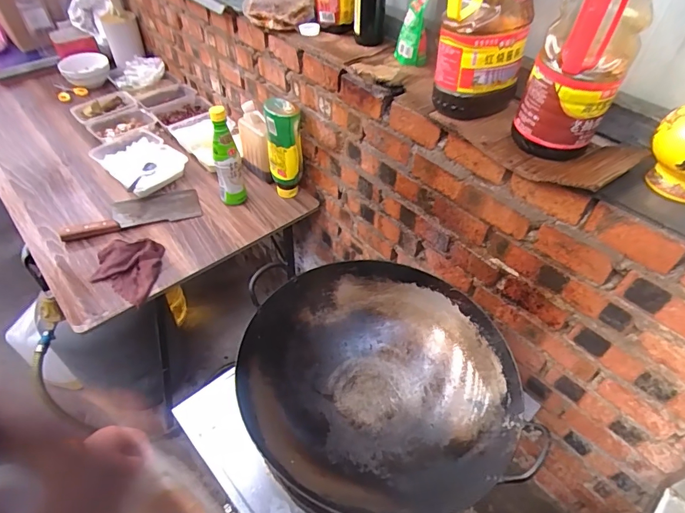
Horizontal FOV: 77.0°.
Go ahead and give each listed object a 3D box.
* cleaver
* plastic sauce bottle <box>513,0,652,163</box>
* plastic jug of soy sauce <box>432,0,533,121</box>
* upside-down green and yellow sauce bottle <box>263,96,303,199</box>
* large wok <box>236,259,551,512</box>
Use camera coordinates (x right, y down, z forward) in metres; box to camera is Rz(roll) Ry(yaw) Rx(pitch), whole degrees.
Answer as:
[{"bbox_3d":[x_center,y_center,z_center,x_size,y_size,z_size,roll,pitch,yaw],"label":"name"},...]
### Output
[{"bbox_3d":[-0.508,-0.109,1.049,0.306,0.020,0.107,-13,49,-14],"label":"cleaver"},{"bbox_3d":[0.313,-0.263,0.559,0.116,0.275,0.085,25,51,20],"label":"plastic sauce bottle"},{"bbox_3d":[0.219,-0.362,0.625,0.129,0.282,0.134,17,48,13],"label":"plastic jug of soy sauce"},{"bbox_3d":[-0.139,-0.246,1.035,0.082,0.238,0.078,-5,47,-7],"label":"upside-down green and yellow sauce bottle"},{"bbox_3d":[0.056,0.222,0.738,0.417,0.149,0.423,1,47,-1],"label":"large wok"}]

